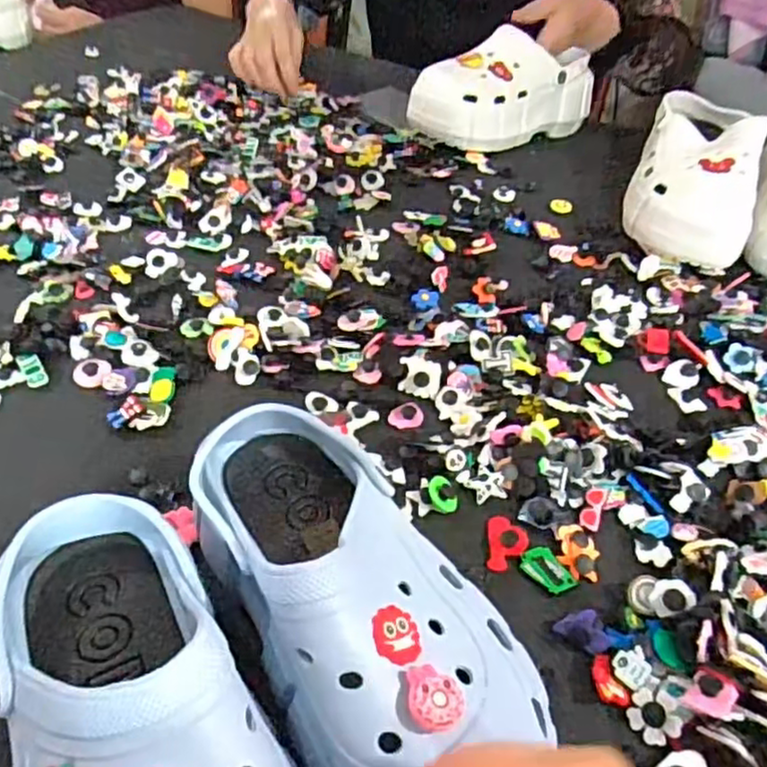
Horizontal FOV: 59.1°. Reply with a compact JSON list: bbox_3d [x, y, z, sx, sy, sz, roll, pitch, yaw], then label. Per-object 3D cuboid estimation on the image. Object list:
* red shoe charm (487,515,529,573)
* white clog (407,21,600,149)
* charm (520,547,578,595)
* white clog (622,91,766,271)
[{"bbox_3d":[0.076,0.097,0.413,0.024,0.006,0.034,6,44,2],"label":"red shoe charm"},{"bbox_3d":[0.151,-0.353,0.822,0.228,0.109,0.097,-24,51,-26],"label":"white clog"},{"bbox_3d":[0.098,0.111,0.401,0.018,0.006,0.032,-30,54,-30],"label":"charm"},{"bbox_3d":[0.321,-0.211,0.694,0.118,0.094,0.213,20,46,16],"label":"white clog"}]

